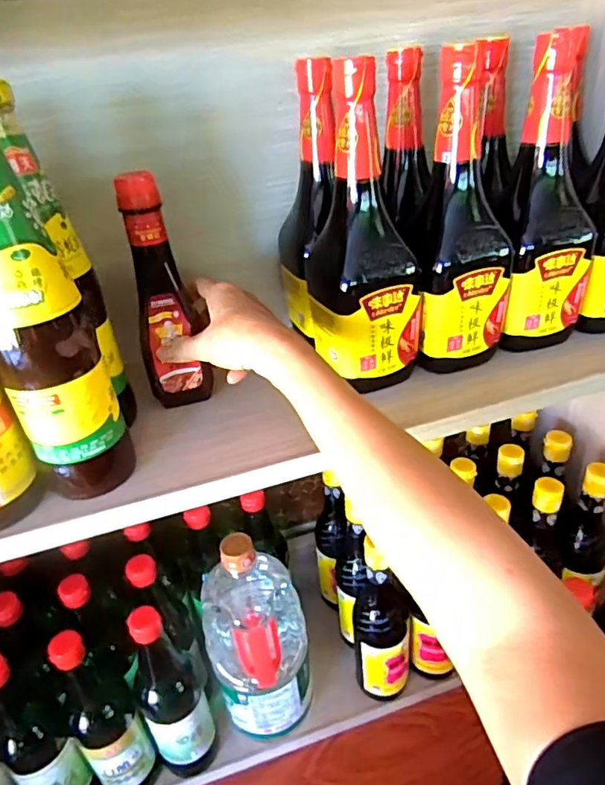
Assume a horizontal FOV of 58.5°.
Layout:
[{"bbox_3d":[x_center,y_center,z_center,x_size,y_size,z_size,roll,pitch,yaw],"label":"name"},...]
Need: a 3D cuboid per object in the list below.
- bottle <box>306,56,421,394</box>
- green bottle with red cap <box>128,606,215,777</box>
[{"bbox_3d":[0.049,-0.122,0.451,0.083,0.244,0.074,-19,35,-18],"label":"bottle"},{"bbox_3d":[-0.143,0.330,0.590,0.069,0.279,0.069,-22,36,-22],"label":"green bottle with red cap"}]

